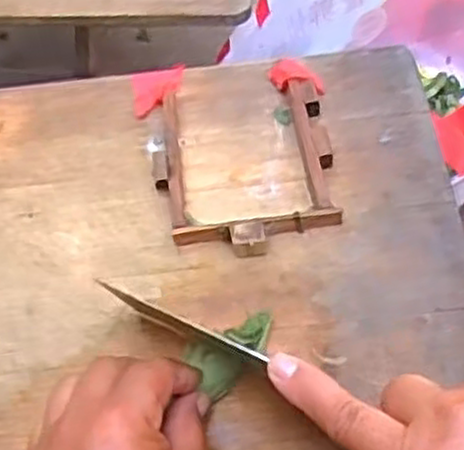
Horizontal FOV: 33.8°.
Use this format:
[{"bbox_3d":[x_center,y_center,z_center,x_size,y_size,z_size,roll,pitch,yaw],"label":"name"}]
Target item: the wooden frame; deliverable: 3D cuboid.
[{"bbox_3d":[0.000,-0.053,0.522,0.132,0.019,0.155,-5,59,1],"label":"wooden frame"}]

